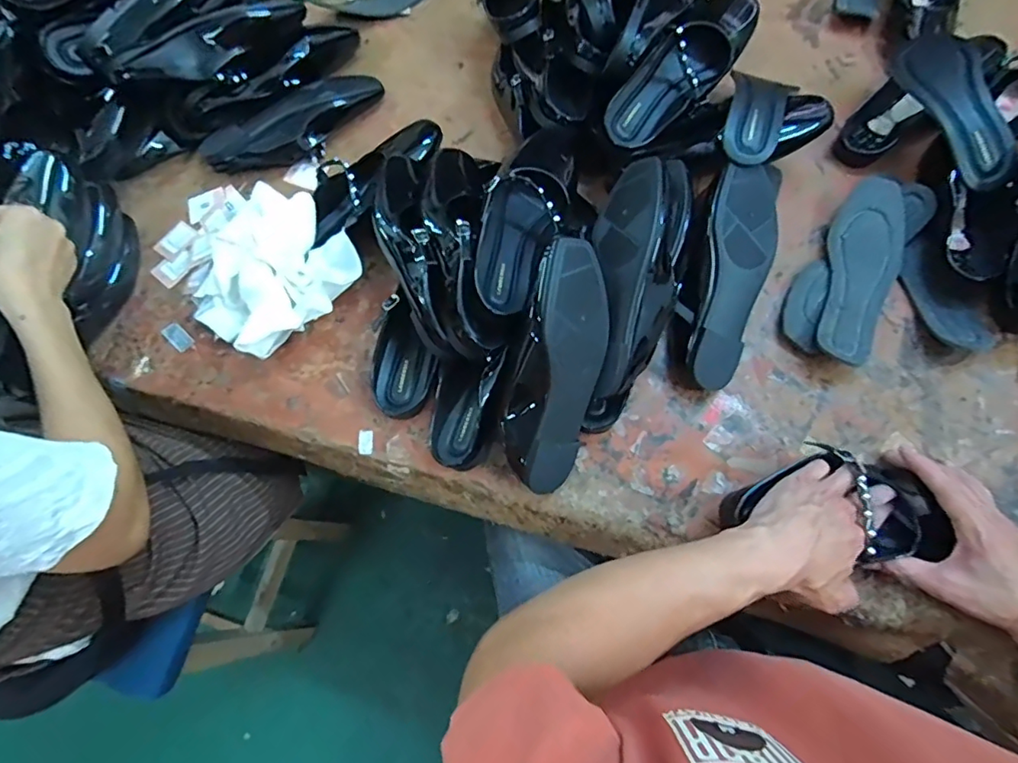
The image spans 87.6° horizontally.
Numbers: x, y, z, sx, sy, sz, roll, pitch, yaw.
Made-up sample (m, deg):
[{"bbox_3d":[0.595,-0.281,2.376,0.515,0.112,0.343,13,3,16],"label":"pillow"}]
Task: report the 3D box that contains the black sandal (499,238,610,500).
[{"bbox_3d":[0.041,-0.013,0.492,0.083,0.062,0.226,12,108,6],"label":"black sandal"}]

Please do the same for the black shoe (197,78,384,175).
[{"bbox_3d":[-0.271,-0.329,0.682,0.232,0.042,0.069,-34,73,-9],"label":"black shoe"}]

